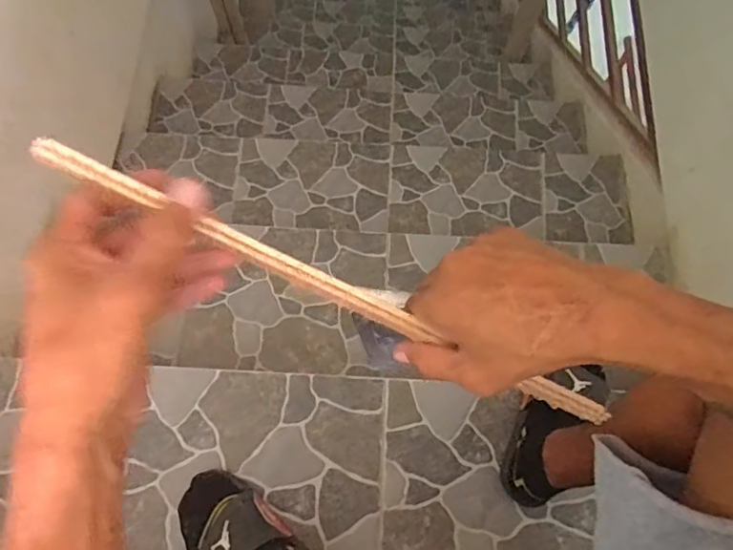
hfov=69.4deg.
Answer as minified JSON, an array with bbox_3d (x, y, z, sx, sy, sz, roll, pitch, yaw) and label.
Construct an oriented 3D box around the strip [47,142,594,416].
[{"bbox_3d":[-0.004,0.016,0.310,0.363,0.012,0.013,26,74,-14],"label":"strip"}]

